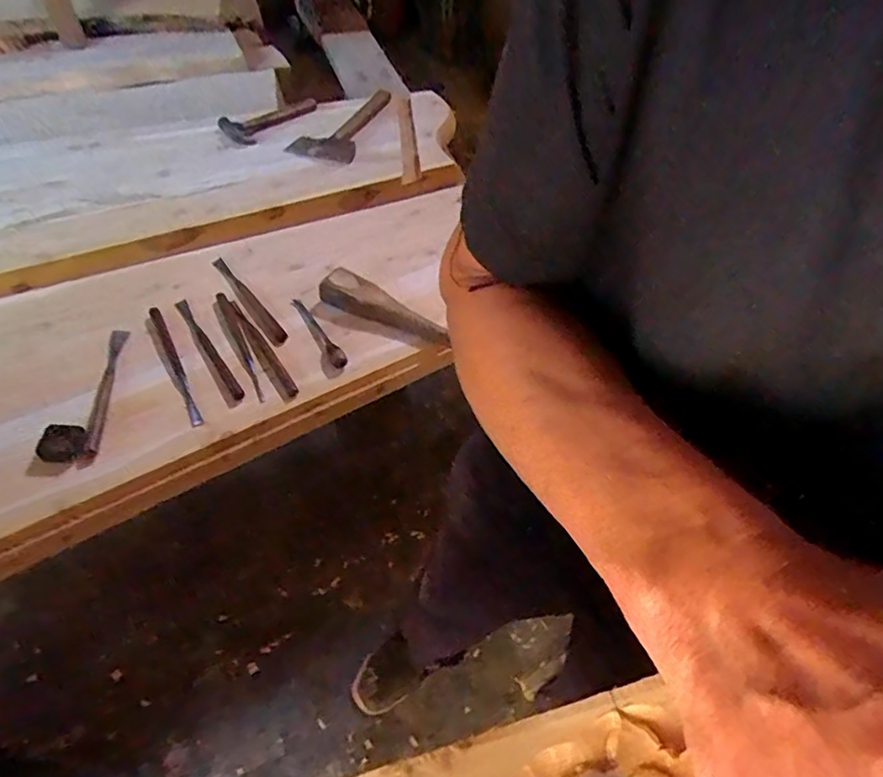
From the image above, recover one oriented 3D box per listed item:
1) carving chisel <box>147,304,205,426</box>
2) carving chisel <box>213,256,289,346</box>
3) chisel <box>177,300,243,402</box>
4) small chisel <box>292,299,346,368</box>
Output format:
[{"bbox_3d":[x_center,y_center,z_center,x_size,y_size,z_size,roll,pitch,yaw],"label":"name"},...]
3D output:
[{"bbox_3d":[-0.427,-0.042,0.933,0.020,0.016,0.265,-22,57,-22],"label":"carving chisel"},{"bbox_3d":[-0.350,-0.164,1.062,0.033,0.020,0.259,-29,60,-25],"label":"carving chisel"},{"bbox_3d":[-0.382,-0.066,0.953,0.020,0.018,0.237,-28,60,-25],"label":"chisel"},{"bbox_3d":[-0.208,-0.099,0.984,0.025,0.017,0.177,-25,59,-23],"label":"small chisel"}]

